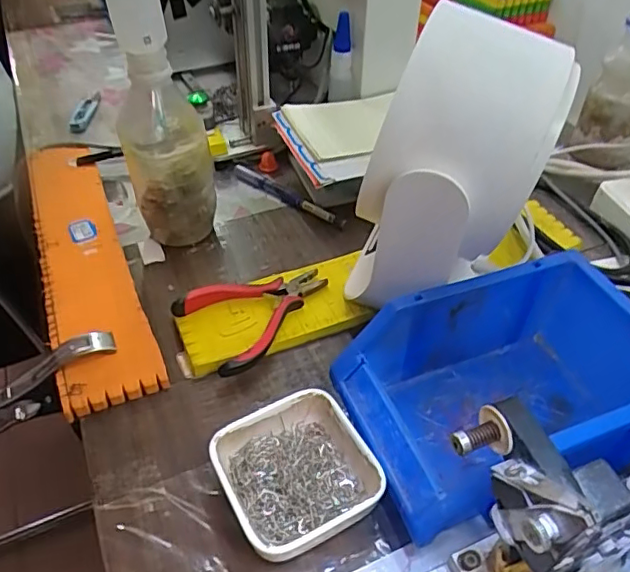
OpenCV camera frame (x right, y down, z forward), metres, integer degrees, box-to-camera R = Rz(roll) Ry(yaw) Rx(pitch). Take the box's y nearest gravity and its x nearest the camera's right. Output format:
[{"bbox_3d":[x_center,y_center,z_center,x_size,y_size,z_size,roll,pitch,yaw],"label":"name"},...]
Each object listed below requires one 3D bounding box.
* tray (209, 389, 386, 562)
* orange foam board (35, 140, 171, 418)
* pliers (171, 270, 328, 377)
[{"bbox_3d":[-0.011,0.111,0.326,0.079,0.034,0.082,-21,48,-21],"label":"tray"},{"bbox_3d":[-0.208,-0.041,0.494,0.067,0.015,0.363,-17,47,-18],"label":"orange foam board"},{"bbox_3d":[-0.040,0.016,0.422,0.109,0.016,0.073,-28,53,-26],"label":"pliers"}]

